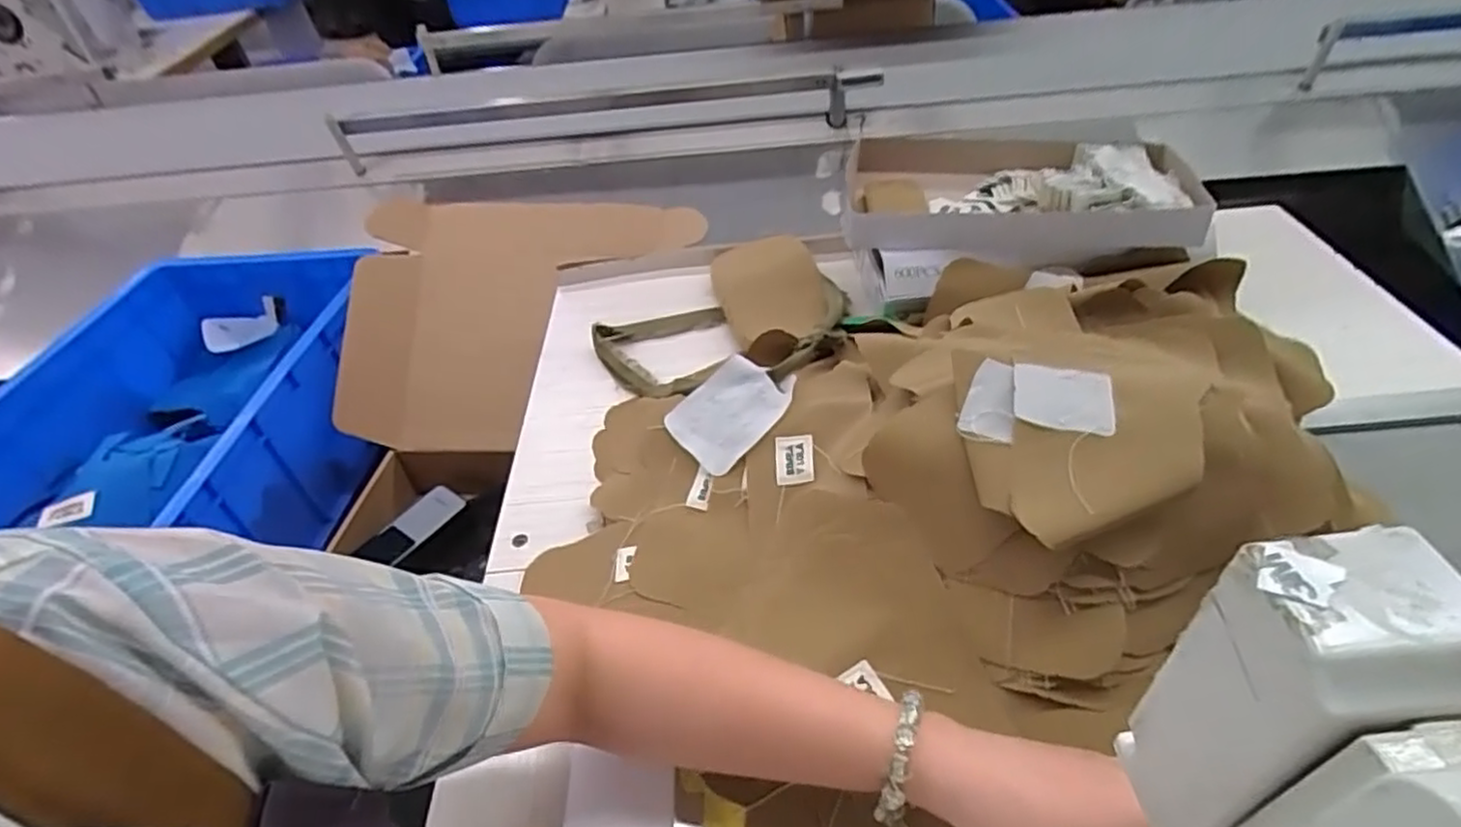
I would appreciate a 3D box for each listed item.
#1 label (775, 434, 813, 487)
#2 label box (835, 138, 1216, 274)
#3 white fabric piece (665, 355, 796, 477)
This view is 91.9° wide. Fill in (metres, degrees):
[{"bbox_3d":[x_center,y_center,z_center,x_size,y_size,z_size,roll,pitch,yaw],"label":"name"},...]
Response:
[{"bbox_3d":[0.047,0.035,0.520,0.027,0.005,0.038,-4,63,9],"label":"label"},{"bbox_3d":[0.278,-0.216,0.706,0.316,0.062,0.192,3,45,10],"label":"label box"},{"bbox_3d":[0.001,-0.003,0.557,0.096,0.019,0.073,-42,61,-13],"label":"white fabric piece"}]

